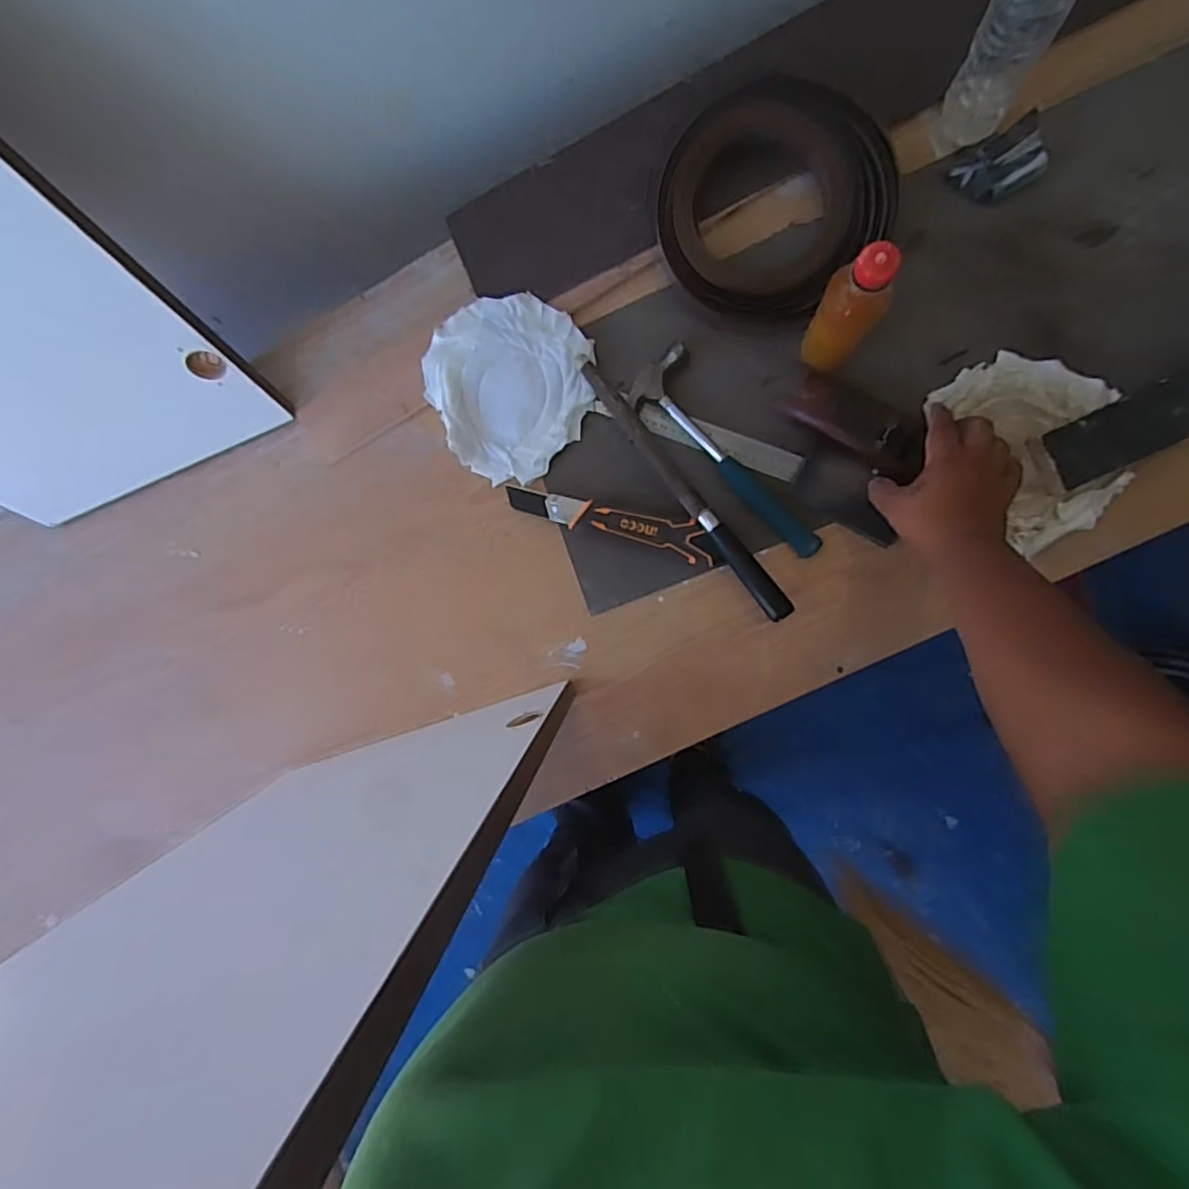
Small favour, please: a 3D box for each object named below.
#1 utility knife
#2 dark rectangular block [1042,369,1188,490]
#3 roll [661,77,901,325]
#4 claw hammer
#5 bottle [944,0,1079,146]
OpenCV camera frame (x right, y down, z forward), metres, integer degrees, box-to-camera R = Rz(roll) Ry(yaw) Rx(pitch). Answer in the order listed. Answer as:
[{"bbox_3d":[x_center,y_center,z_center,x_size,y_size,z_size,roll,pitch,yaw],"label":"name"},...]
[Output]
[{"bbox_3d":[0.022,-0.075,0.638,0.226,0.024,0.036,17,92,9],"label":"utility knife"},{"bbox_3d":[0.495,-0.154,0.555,0.169,0.027,0.055,-25,86,8],"label":"dark rectangular block"},{"bbox_3d":[0.166,-0.371,0.588,0.197,0.048,0.194,0,90,9],"label":"roll"},{"bbox_3d":[0.127,-0.130,0.623,0.072,0.023,0.246,-34,85,8],"label":"claw hammer"},{"bbox_3d":[0.343,-0.456,0.508,0.056,0.182,0.057,0,90,9],"label":"bottle"}]

